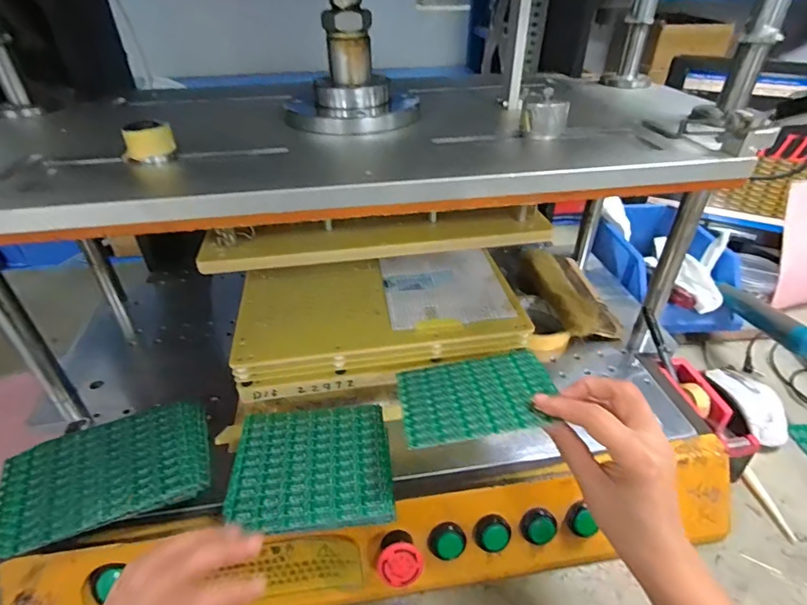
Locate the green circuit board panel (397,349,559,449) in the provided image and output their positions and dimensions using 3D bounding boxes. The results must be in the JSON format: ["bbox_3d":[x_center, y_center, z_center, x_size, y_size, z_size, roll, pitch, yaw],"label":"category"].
[{"bbox_3d":[0.060,0.075,0.378,0.122,0.004,0.093,-9,27,-2],"label":"green circuit board panel"}]

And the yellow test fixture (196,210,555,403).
[{"bbox_3d":[-0.026,-0.028,0.475,0.292,0.160,0.157,-5,40,-8],"label":"yellow test fixture"}]

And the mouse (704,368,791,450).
[{"bbox_3d":[0.429,0.124,0.571,0.066,0.042,0.115,-7,38,-8],"label":"mouse"}]

